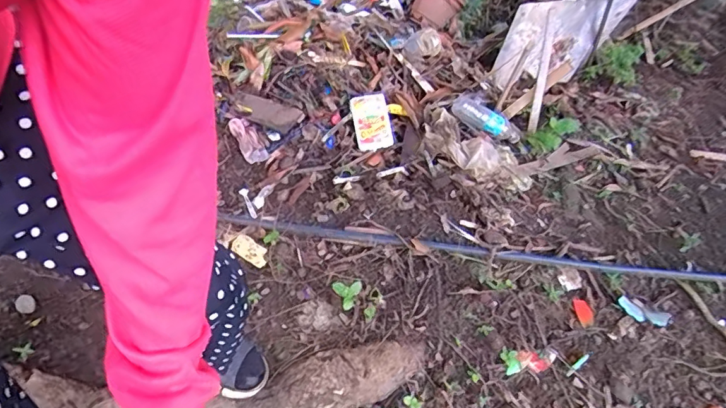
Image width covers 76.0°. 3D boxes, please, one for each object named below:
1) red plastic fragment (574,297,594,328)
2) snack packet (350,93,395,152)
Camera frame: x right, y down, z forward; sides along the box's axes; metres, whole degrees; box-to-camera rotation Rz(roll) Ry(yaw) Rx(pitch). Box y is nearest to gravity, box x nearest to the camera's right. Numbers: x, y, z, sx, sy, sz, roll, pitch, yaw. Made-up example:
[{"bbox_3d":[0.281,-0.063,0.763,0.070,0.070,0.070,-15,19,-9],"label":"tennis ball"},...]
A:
[{"bbox_3d":[0.480,0.235,1.009,0.040,0.004,0.064,1,55,-15],"label":"red plastic fragment"},{"bbox_3d":[0.027,-0.232,1.308,0.103,0.029,0.163,-10,77,-10],"label":"snack packet"}]

